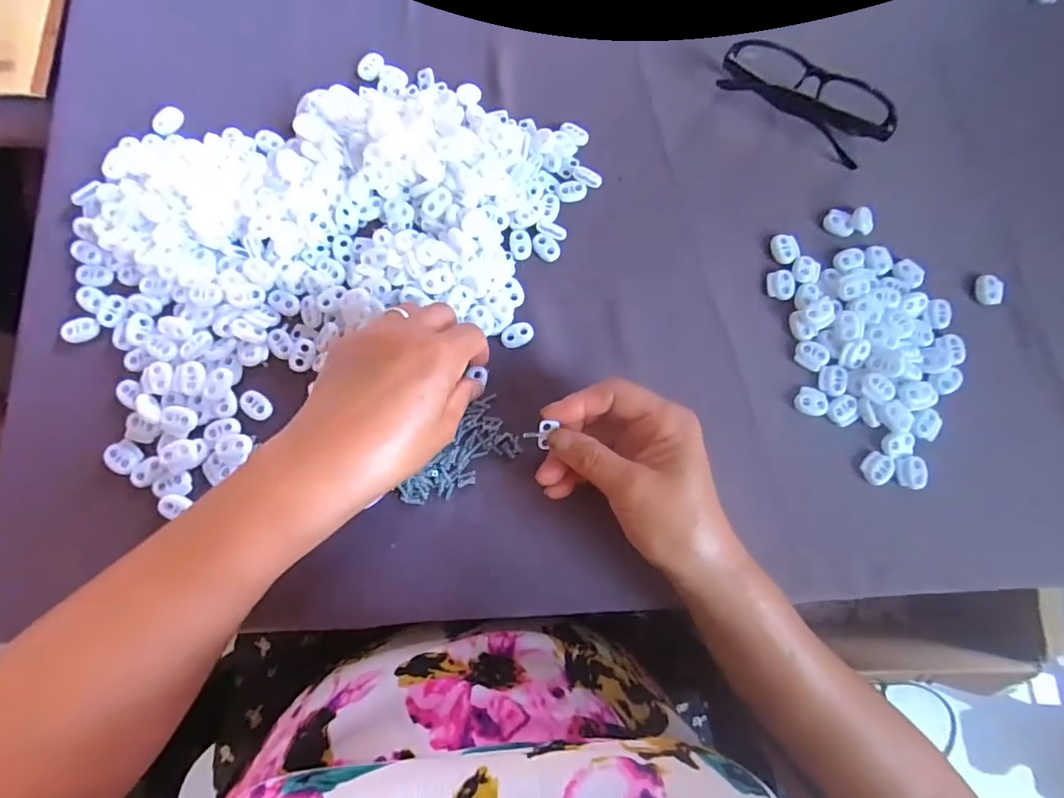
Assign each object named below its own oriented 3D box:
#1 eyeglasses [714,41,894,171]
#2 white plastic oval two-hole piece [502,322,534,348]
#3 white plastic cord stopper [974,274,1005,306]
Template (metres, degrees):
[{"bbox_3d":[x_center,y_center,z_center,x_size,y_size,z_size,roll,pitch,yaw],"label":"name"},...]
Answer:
[{"bbox_3d":[0.215,-0.241,0.392,0.136,0.025,0.064,43,81,8],"label":"eyeglasses"},{"bbox_3d":[-0.010,-0.045,0.353,0.023,0.004,0.016,-23,93,0],"label":"white plastic oval two-hole piece"},{"bbox_3d":[0.342,-0.081,0.378,0.011,0.013,0.024,8,78,2],"label":"white plastic cord stopper"}]

